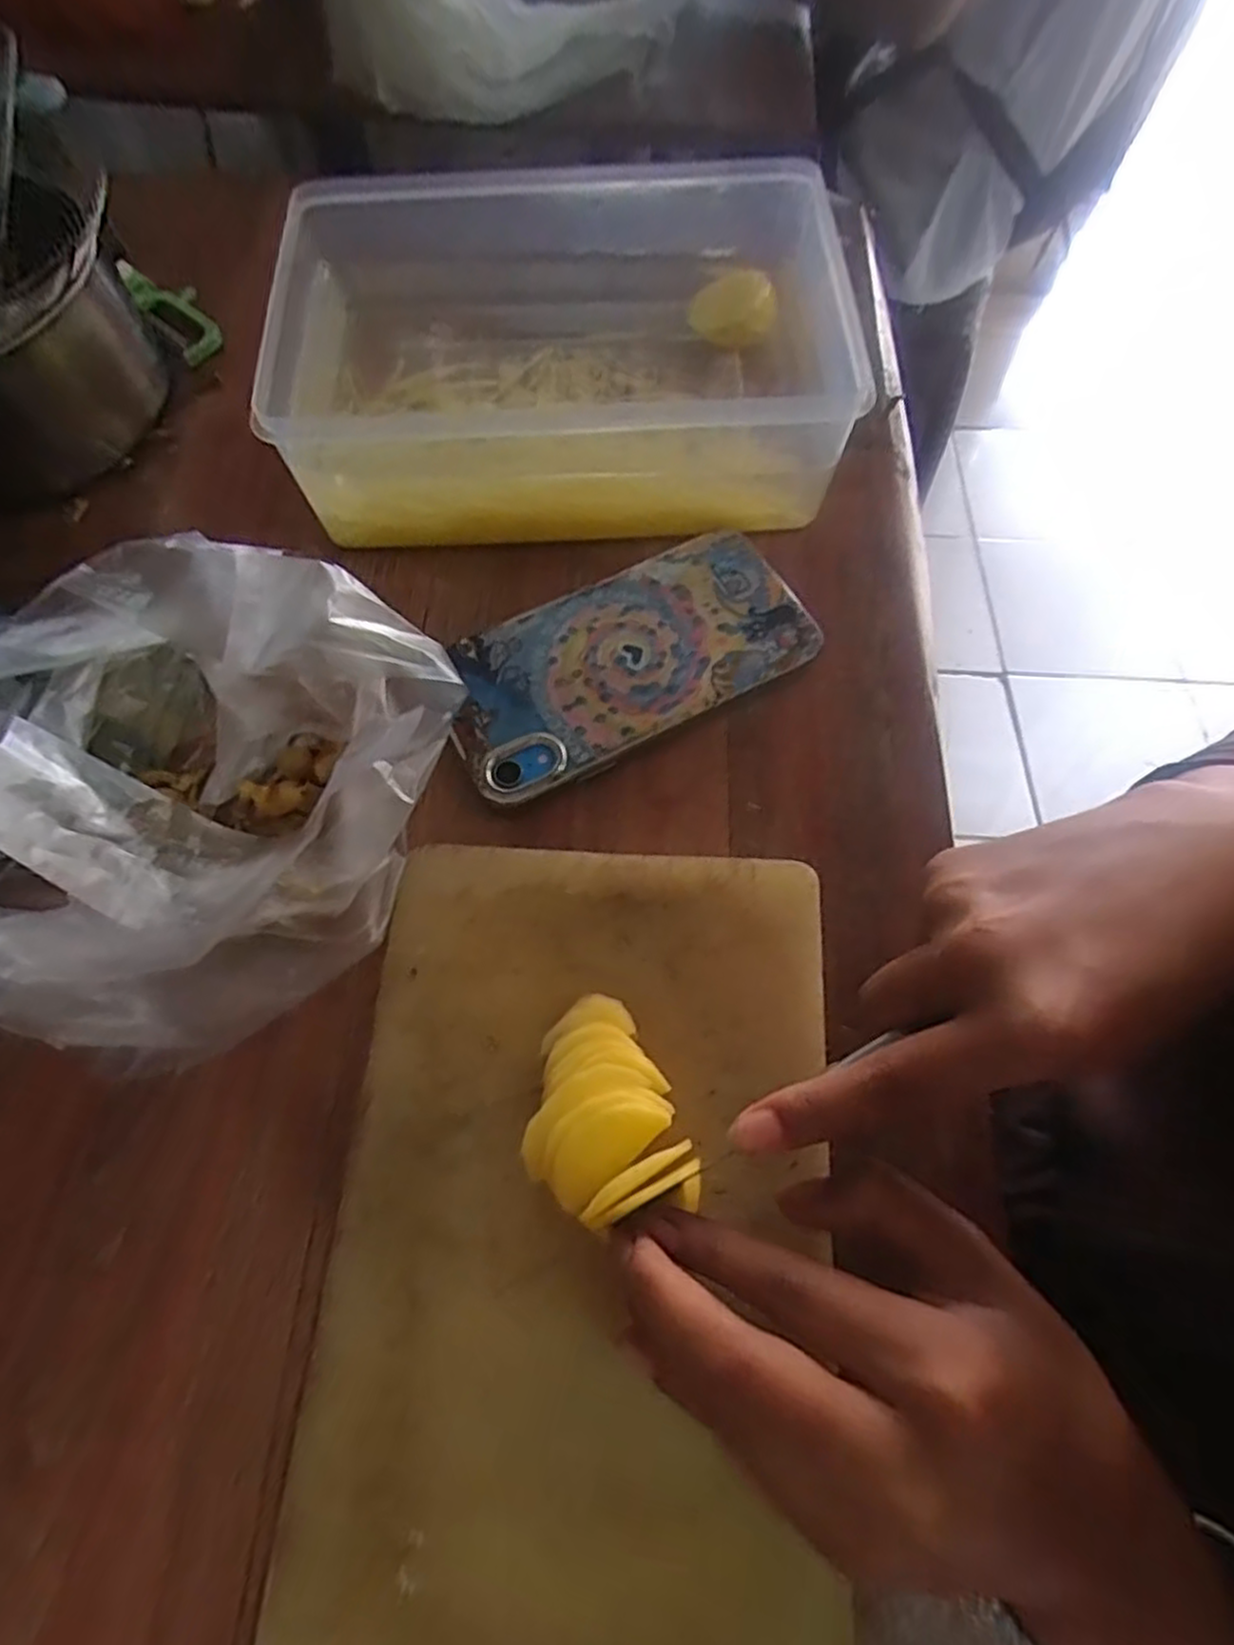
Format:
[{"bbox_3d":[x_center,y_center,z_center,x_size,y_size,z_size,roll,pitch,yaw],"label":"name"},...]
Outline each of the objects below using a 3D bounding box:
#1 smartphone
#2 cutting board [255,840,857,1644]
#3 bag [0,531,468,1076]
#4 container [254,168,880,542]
[{"bbox_3d":[0.004,-0.065,0.305,0.146,0.009,0.075,-24,69,-12],"label":"smartphone"},{"bbox_3d":[-0.010,0.122,0.222,0.144,0.008,0.242,4,67,2],"label":"cutting board"},{"bbox_3d":[-0.130,-0.017,0.228,0.126,0.105,0.164,21,67,7],"label":"bag"},{"bbox_3d":[-0.023,-0.206,0.330,0.228,0.064,0.157,0,66,-2],"label":"container"}]

